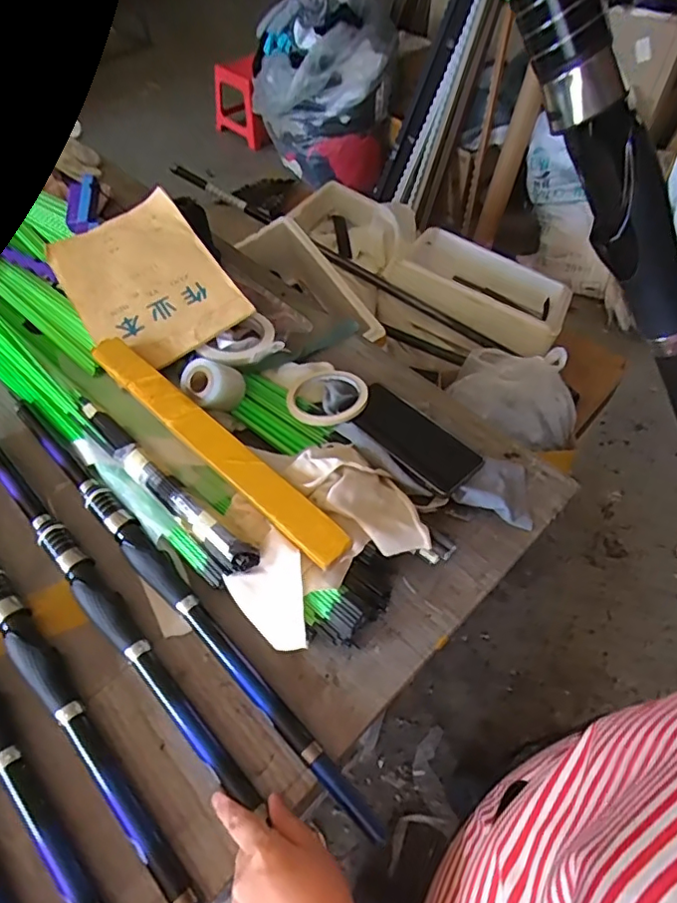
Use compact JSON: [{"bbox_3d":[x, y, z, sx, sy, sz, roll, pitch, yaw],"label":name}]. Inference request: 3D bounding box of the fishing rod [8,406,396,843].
[{"bbox_3d":[-0.168,0.120,0.537,0.031,0.023,0.562,-38,62,-25],"label":"fishing rod"}]

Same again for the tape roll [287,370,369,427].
[{"bbox_3d":[-0.011,-0.067,0.654,0.097,0.012,0.094,-7,44,7],"label":"tape roll"}]

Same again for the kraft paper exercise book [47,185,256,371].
[{"bbox_3d":[-0.245,-0.215,0.718,0.182,0.024,0.251,-32,67,-13],"label":"kraft paper exercise book"}]

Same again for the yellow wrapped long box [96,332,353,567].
[{"bbox_3d":[-0.138,-0.015,0.581,0.391,0.033,0.039,39,63,24],"label":"yellow wrapped long box"}]

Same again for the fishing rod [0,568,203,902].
[{"bbox_3d":[-0.260,0.190,0.489,0.030,0.023,0.572,-36,61,-24],"label":"fishing rod"}]

